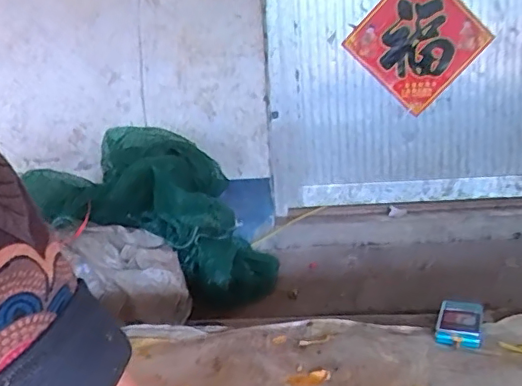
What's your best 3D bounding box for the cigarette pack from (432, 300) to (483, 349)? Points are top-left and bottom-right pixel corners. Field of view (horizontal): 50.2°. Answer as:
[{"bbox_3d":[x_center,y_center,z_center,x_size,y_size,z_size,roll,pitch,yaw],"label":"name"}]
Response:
[{"bbox_3d":[0.266,0.172,0.741,0.056,0.019,0.096,4,16,26],"label":"cigarette pack"}]

